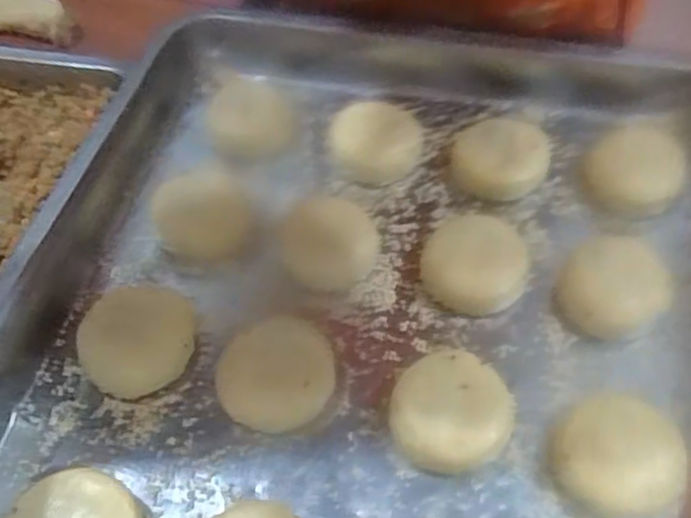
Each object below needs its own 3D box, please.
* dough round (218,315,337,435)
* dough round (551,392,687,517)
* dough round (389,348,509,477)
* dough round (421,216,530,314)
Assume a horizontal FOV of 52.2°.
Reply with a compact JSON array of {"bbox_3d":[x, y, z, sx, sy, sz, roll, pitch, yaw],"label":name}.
[{"bbox_3d":[-0.037,0.060,0.371,0.058,0.019,0.061,3,53,-3],"label":"dough round"},{"bbox_3d":[0.130,0.093,0.339,0.052,0.024,0.059,10,53,3],"label":"dough round"},{"bbox_3d":[0.052,0.077,0.351,0.057,0.022,0.056,3,53,-3],"label":"dough round"},{"bbox_3d":[0.075,-0.002,0.407,0.057,0.020,0.064,12,53,4],"label":"dough round"}]

